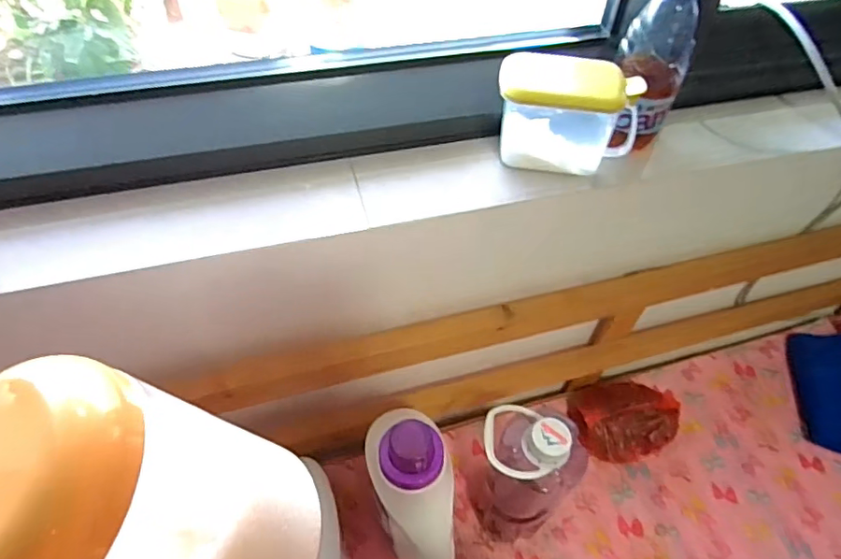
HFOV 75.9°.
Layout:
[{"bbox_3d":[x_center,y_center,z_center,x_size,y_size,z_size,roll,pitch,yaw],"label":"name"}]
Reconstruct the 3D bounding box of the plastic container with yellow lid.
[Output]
[{"bbox_3d":[0.140,-0.153,0.504,0.122,0.085,0.067,10,53,6],"label":"plastic container with yellow lid"}]

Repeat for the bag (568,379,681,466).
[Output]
[{"bbox_3d":[0.304,0.210,0.802,0.150,0.077,0.108,6,53,3],"label":"bag"}]

